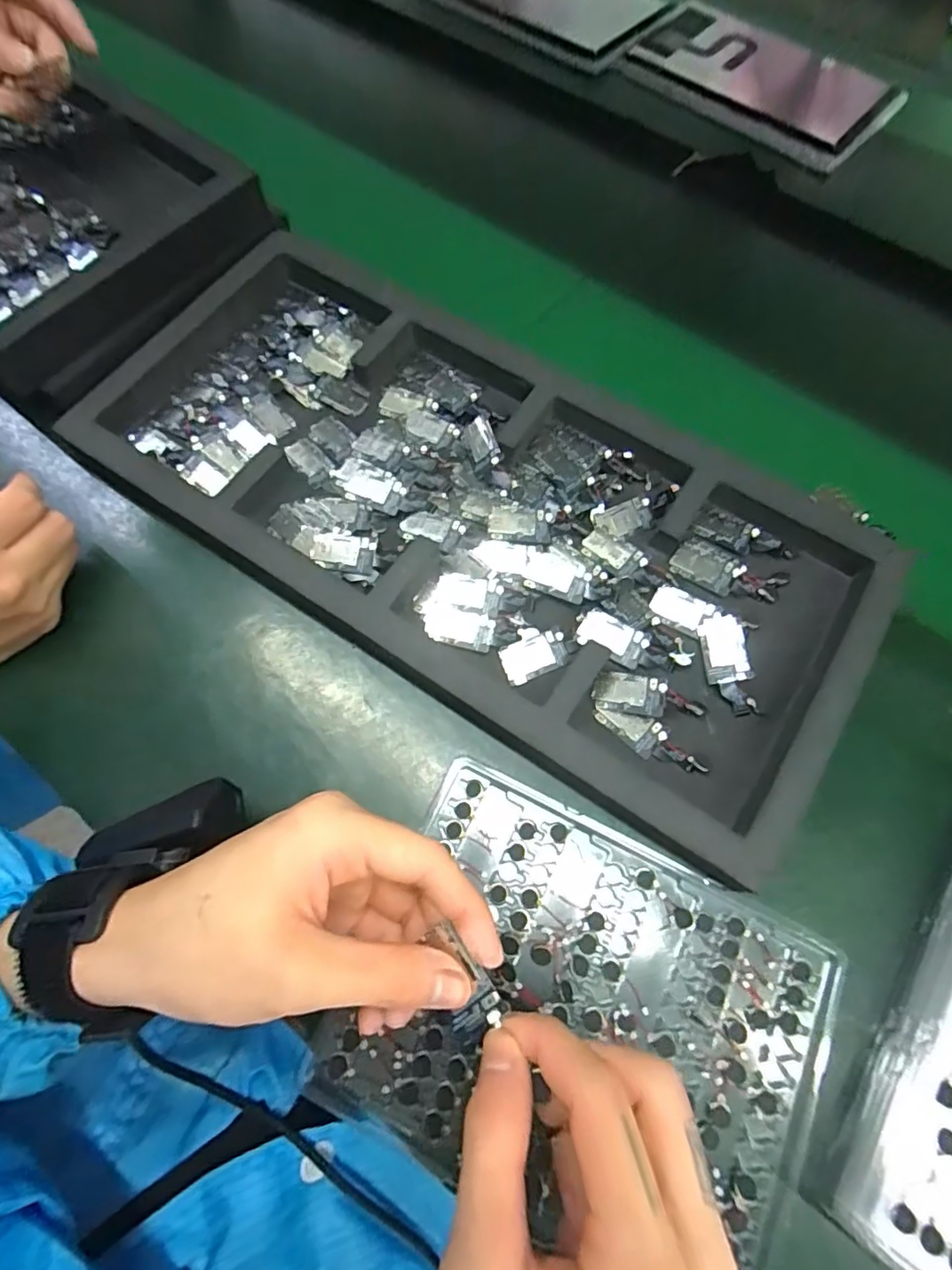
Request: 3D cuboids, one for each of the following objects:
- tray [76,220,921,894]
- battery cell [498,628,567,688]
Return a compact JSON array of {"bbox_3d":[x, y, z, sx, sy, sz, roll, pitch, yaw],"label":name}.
[{"bbox_3d":[-0.004,-0.083,0.364,0.476,0.052,0.231,33,68,11],"label":"tray"},{"bbox_3d":[0.032,0.010,0.333,0.039,0.005,0.027,-23,70,-12],"label":"battery cell"}]

